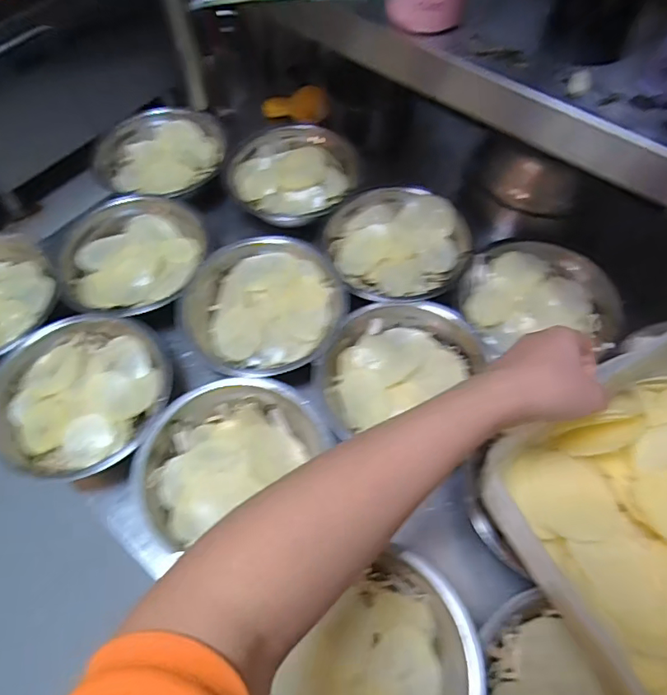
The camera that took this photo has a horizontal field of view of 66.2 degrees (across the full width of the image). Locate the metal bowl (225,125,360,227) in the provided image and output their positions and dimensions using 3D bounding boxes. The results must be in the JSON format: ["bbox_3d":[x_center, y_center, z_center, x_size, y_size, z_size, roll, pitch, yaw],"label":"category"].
[{"bbox_3d":[-0.059,-0.247,0.748,0.167,0.069,0.162,18,62,12],"label":"metal bowl"}]

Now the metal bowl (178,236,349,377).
[{"bbox_3d":[-0.085,-0.047,0.626,0.197,0.058,0.181,-1,60,1],"label":"metal bowl"}]

